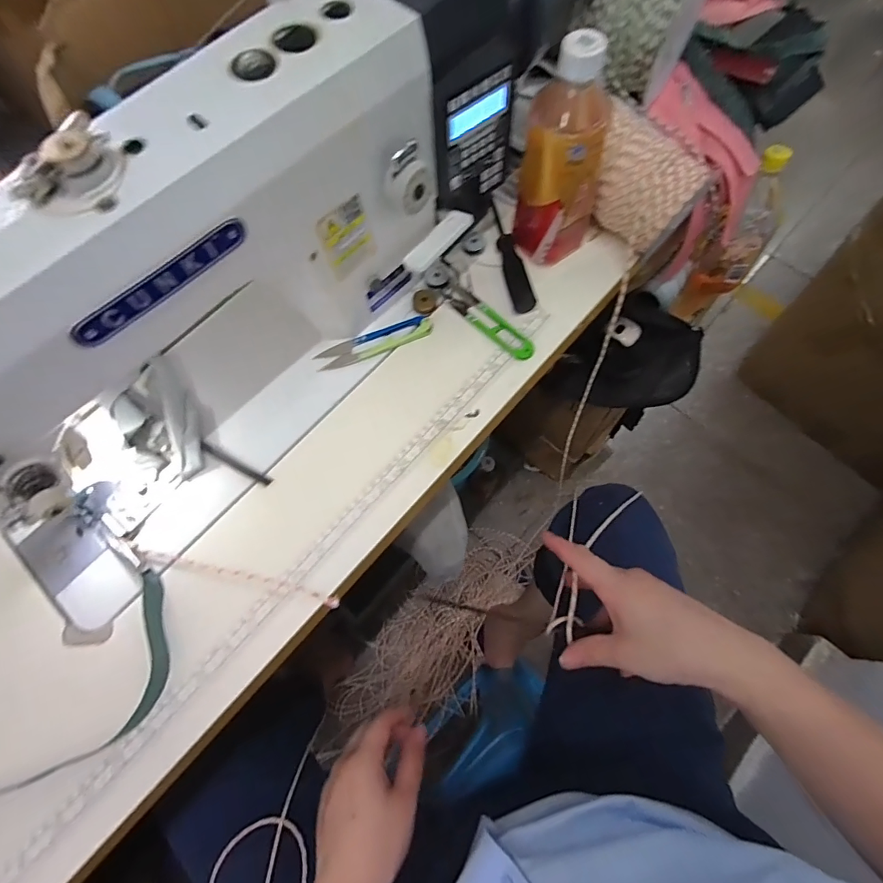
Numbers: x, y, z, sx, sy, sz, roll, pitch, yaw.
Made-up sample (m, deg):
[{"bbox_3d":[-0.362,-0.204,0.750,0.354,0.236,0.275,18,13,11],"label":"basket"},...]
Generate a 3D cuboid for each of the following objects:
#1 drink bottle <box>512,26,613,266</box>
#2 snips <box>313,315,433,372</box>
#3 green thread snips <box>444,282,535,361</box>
[{"bbox_3d":[0.108,-0.243,0.392,0.074,0.174,0.066,14,71,7],"label":"drink bottle"},{"bbox_3d":[-0.066,-0.098,0.448,0.115,0.016,0.028,-21,70,-5],"label":"snips"},{"bbox_3d":[0.046,-0.120,0.445,0.025,0.011,0.112,-40,73,-11],"label":"green thread snips"}]

